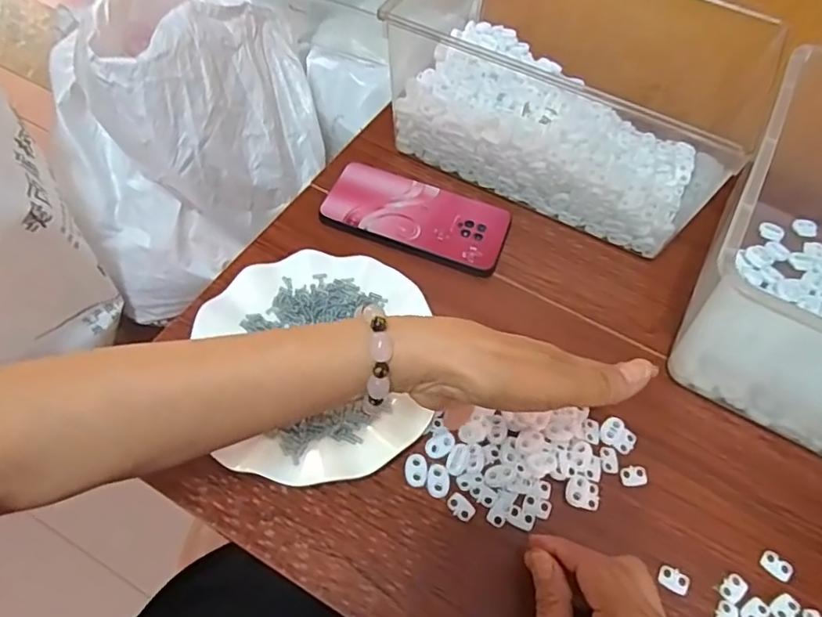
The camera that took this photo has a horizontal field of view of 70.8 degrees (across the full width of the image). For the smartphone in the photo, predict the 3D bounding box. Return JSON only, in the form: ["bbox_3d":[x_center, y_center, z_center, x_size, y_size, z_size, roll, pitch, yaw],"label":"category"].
[{"bbox_3d":[0.006,-0.084,0.523,0.161,0.010,0.082,19,58,8],"label":"smartphone"}]

